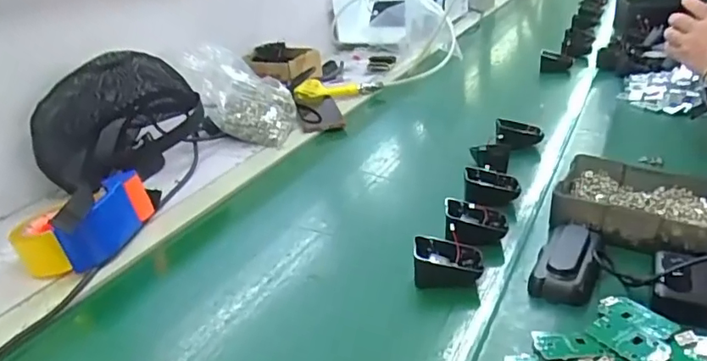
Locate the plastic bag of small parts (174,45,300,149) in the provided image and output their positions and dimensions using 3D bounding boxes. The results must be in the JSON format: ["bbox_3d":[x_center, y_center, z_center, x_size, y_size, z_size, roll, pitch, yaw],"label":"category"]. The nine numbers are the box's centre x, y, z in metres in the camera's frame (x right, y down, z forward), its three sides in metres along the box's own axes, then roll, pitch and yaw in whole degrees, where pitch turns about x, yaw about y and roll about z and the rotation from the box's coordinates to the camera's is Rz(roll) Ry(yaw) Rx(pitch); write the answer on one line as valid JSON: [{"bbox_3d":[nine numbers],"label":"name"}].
[{"bbox_3d":[-0.190,-0.155,0.938,0.194,0.143,0.129,12,31,35],"label":"plastic bag of small parts"}]

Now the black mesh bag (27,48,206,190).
[{"bbox_3d":[-0.356,-0.091,0.819,0.121,0.169,0.208,4,27,22],"label":"black mesh bag"}]

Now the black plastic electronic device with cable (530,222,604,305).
[{"bbox_3d":[0.207,0.073,0.513,0.051,0.025,0.107,9,29,30],"label":"black plastic electronic device with cable"}]

